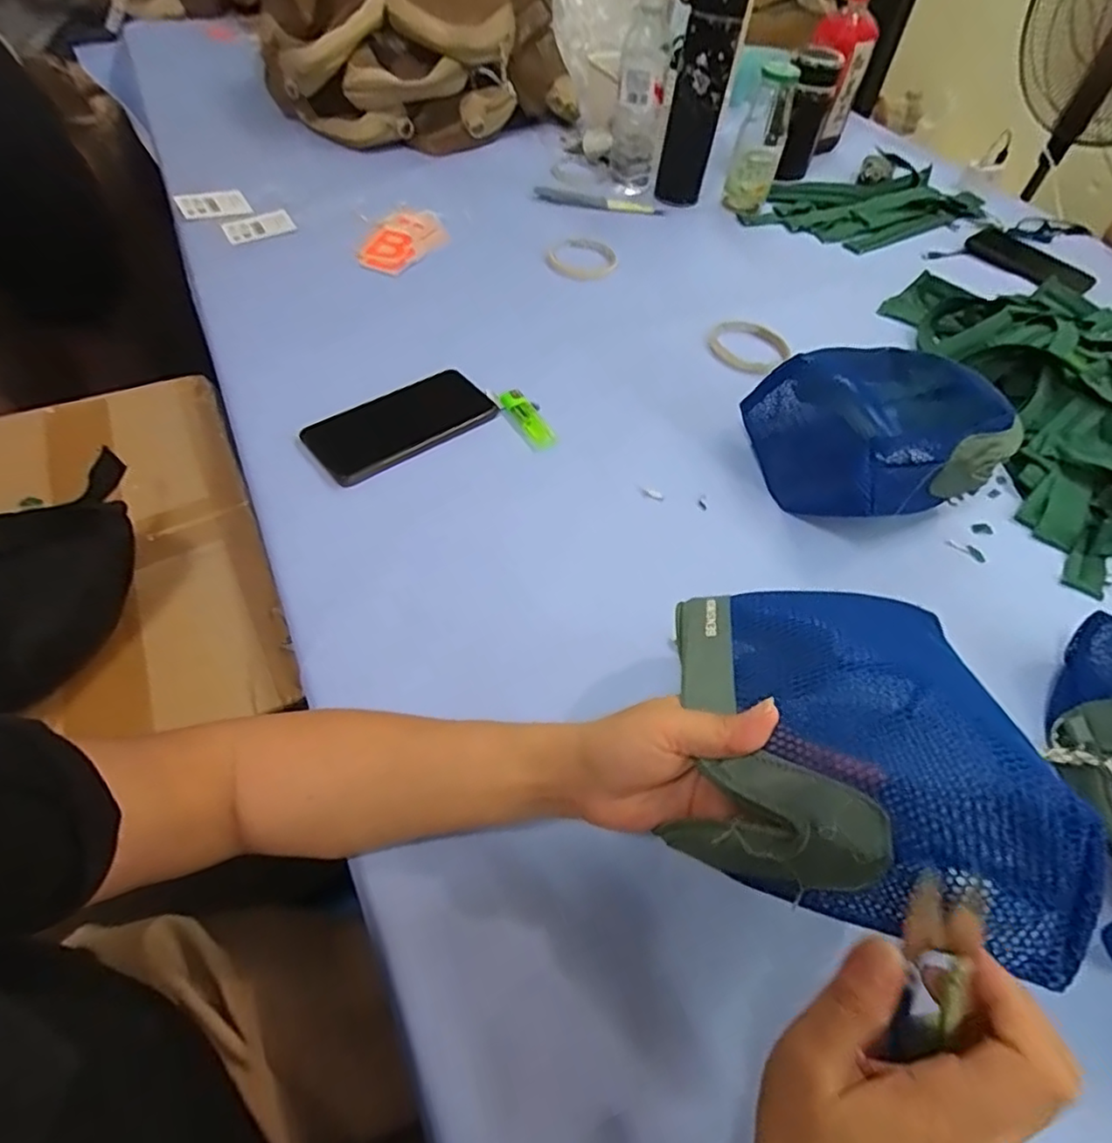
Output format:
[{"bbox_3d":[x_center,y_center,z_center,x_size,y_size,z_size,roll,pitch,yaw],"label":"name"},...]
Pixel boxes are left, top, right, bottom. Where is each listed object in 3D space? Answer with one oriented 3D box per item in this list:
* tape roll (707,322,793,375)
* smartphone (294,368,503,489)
[{"bbox_3d":[0.220,-0.253,0.698,0.077,0.018,0.080,2,53,-3],"label":"tape roll"},{"bbox_3d":[-0.141,-0.136,0.570,0.166,0.012,0.080,-32,62,-25],"label":"smartphone"}]

